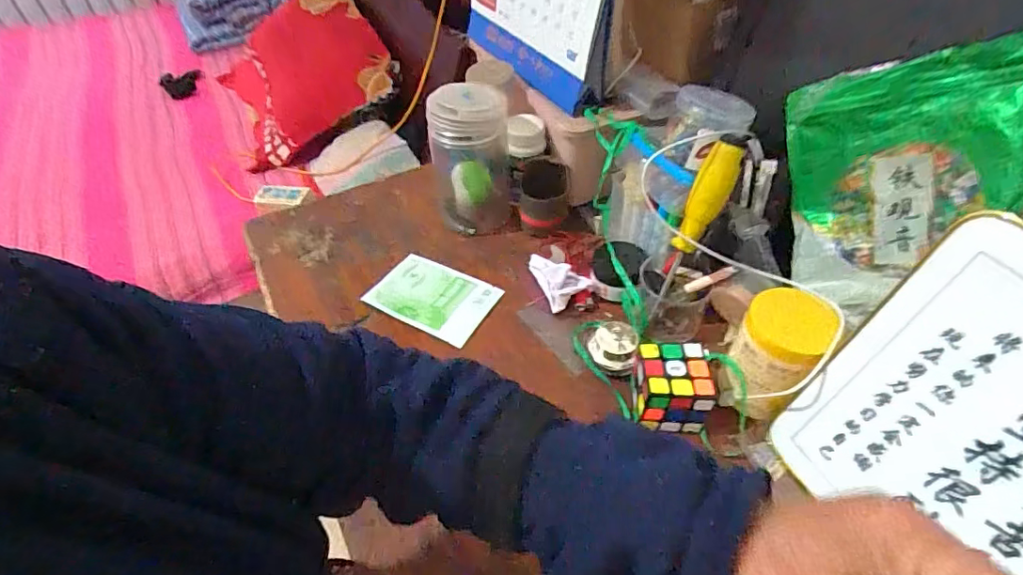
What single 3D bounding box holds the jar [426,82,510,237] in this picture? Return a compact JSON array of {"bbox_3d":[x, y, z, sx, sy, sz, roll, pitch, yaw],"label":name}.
[{"bbox_3d":[-0.047,-0.154,0.622,0.088,0.156,0.093,-1,46,0],"label":"jar"}]

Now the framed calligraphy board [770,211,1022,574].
[{"bbox_3d":[0.279,0.093,0.315,0.007,0.223,0.184,-6,45,-28],"label":"framed calligraphy board"}]

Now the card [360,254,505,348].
[{"bbox_3d":[-0.086,0.010,0.580,0.129,0.008,0.082,22,62,20],"label":"card"}]

